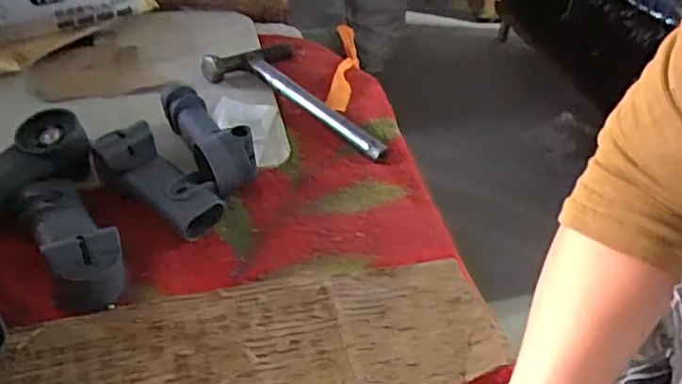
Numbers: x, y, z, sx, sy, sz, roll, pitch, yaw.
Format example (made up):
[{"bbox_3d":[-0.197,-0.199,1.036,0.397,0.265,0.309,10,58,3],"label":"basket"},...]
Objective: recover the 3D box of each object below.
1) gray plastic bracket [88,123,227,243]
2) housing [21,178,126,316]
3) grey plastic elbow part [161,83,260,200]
[{"bbox_3d":[-0.188,-0.011,0.657,0.144,0.063,0.057,38,48,12],"label":"gray plastic bracket"},{"bbox_3d":[-0.255,0.037,0.593,0.063,0.053,0.165,-20,45,-26],"label":"housing"},{"bbox_3d":[-0.154,-0.064,0.696,0.058,0.066,0.145,-28,63,-32],"label":"grey plastic elbow part"}]

